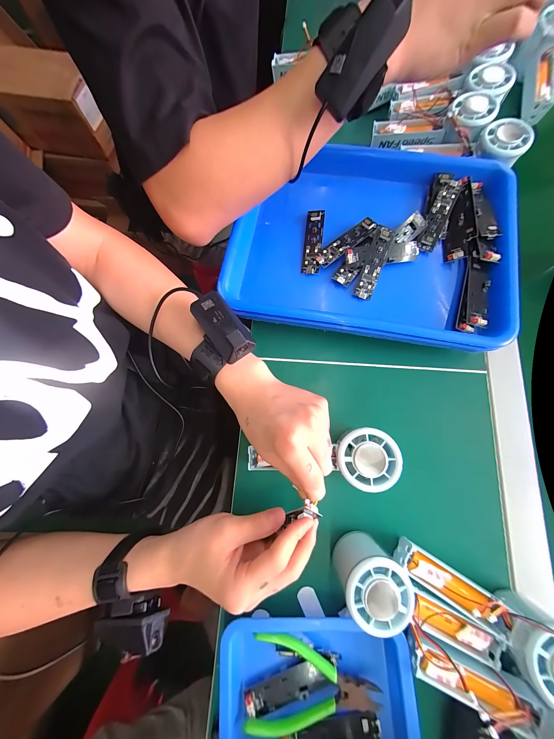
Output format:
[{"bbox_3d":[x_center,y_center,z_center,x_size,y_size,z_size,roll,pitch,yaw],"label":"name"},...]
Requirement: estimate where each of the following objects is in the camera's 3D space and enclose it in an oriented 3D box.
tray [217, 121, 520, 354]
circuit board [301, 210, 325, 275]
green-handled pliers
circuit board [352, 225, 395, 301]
[{"bbox_3d":[0.115,-0.167,0.317,0.347,0.041,0.270,10,77,4],"label":"tray"},{"bbox_3d":[0.047,-0.167,0.320,0.024,0.008,0.090,3,81,20],"label":"circuit board"},{"bbox_3d":[0.033,0.302,0.226,0.122,0.013,0.075,13,77,5],"label":"green-handled pliers"},{"bbox_3d":[0.120,-0.131,0.300,0.023,0.009,0.090,20,90,6],"label":"circuit board"}]

